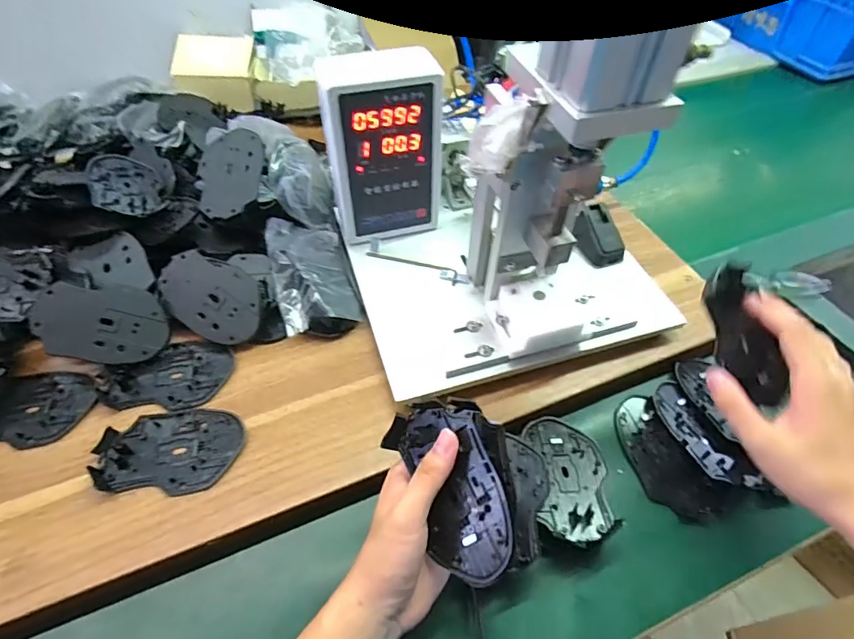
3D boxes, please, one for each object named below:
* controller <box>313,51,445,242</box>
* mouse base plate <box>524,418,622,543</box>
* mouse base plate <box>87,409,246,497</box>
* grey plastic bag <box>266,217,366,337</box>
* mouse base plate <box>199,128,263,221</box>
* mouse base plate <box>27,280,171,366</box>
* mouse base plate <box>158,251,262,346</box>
[{"bbox_3d":[-0.046,-0.169,0.489,0.112,0.177,0.056,-15,54,-13],"label":"controller"},{"bbox_3d":[0.124,0.134,0.414,0.065,0.022,0.112,1,52,-2],"label":"mouse base plate"},{"bbox_3d":[-0.218,0.109,0.406,0.112,0.008,0.074,2,52,0],"label":"mouse base plate"},{"bbox_3d":[-0.122,-0.050,0.508,0.078,0.047,0.145,-15,54,-13],"label":"grey plastic bag"},{"bbox_3d":[-0.221,-0.159,0.531,0.071,0.015,0.105,0,77,5],"label":"mouse base plate"},{"bbox_3d":[-0.308,0.002,0.454,0.111,0.014,0.075,8,77,-16],"label":"mouse base plate"},{"bbox_3d":[-0.216,-0.022,0.474,0.105,0.007,0.072,23,84,1],"label":"mouse base plate"}]

